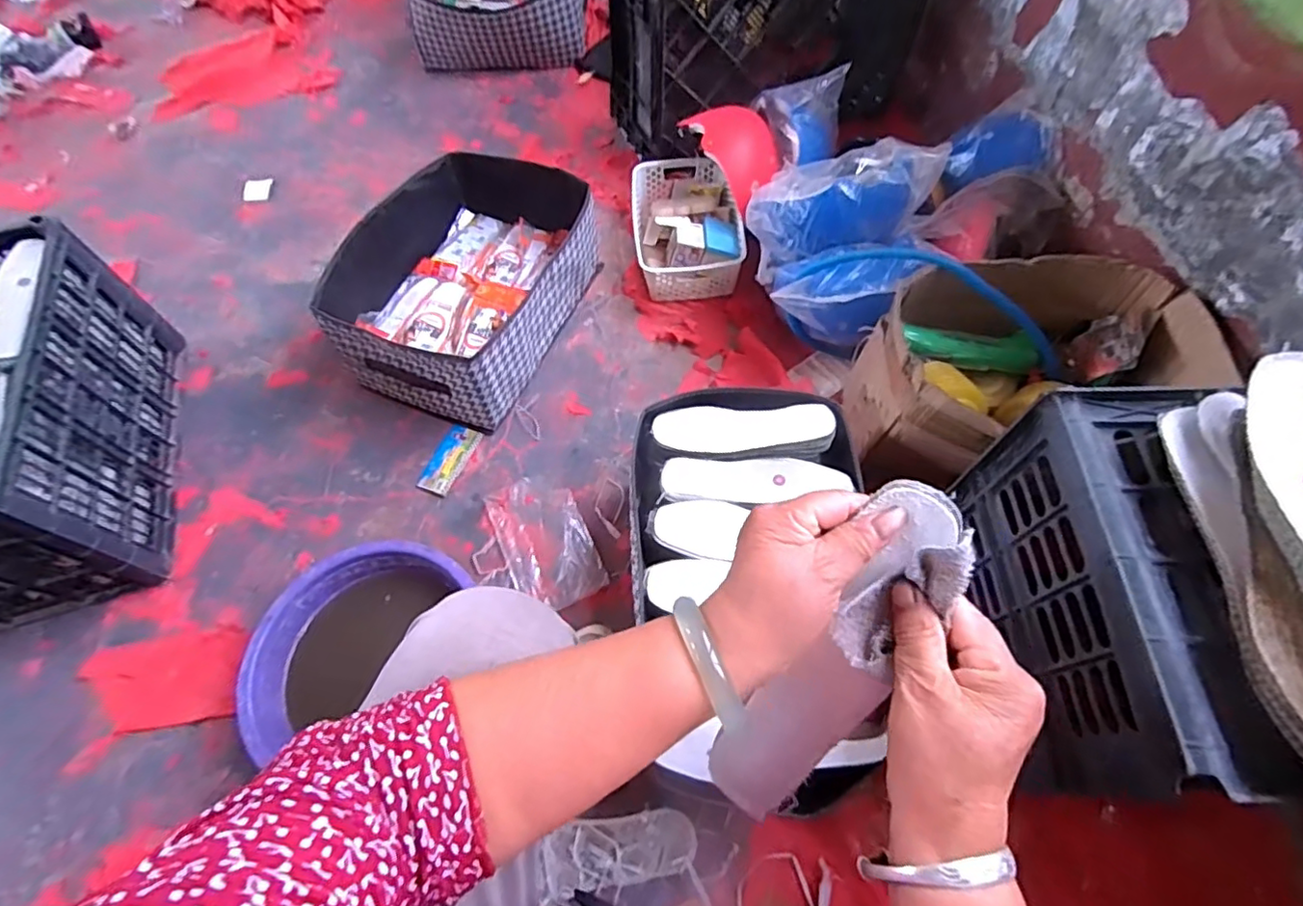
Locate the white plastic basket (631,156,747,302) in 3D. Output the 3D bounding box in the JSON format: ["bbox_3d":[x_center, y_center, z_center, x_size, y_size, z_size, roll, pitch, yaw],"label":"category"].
[{"bbox_3d":[0.065,-0.440,1.151,0.197,0.085,0.308,-4,62,1],"label":"white plastic basket"}]

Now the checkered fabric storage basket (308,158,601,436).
[{"bbox_3d":[-0.311,-0.295,1.041,0.332,0.186,0.452,18,63,10],"label":"checkered fabric storage basket"}]

